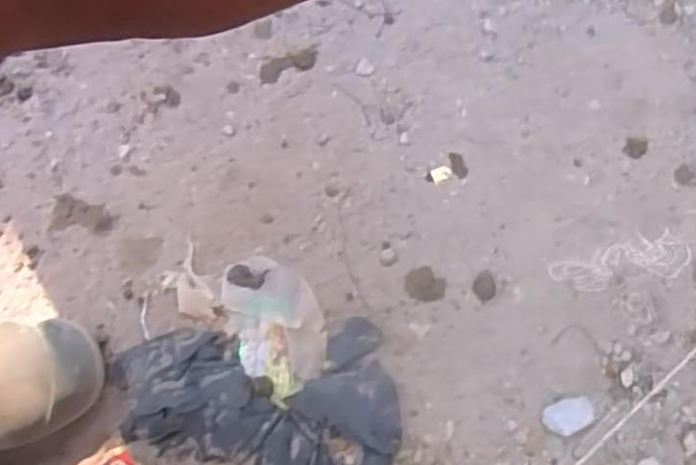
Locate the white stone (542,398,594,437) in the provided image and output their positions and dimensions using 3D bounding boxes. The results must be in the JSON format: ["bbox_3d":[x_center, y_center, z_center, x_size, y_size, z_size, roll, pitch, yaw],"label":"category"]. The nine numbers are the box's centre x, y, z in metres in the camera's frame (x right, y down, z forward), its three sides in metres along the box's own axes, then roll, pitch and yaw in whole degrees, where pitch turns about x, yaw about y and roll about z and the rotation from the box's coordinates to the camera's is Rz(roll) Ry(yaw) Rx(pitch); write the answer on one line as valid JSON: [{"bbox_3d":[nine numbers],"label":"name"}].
[{"bbox_3d":[0.183,0.152,0.599,0.040,0.012,0.027,-29,73,-9],"label":"white stone"}]

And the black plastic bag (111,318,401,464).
[{"bbox_3d":[-0.075,0.152,0.607,0.229,0.023,0.143,-5,71,-1],"label":"black plastic bag"}]

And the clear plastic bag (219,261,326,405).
[{"bbox_3d":[-0.063,0.079,0.630,0.077,0.021,0.124,-21,72,-6],"label":"clear plastic bag"}]

